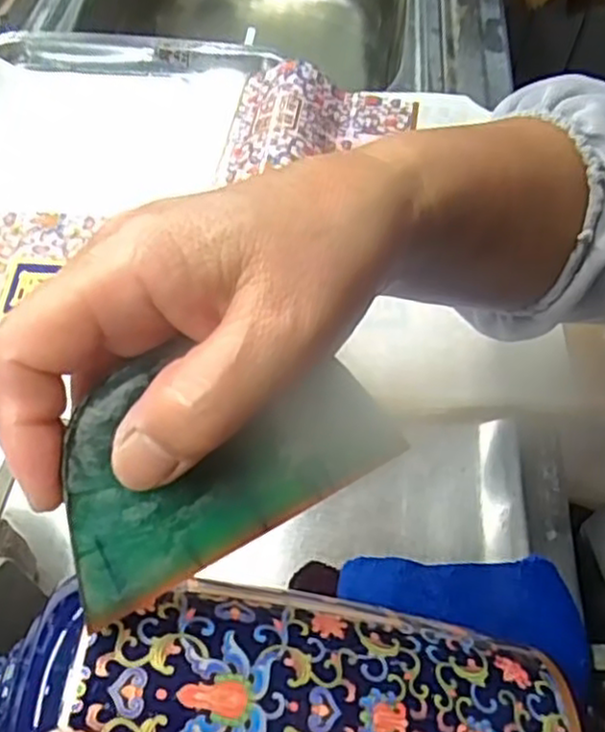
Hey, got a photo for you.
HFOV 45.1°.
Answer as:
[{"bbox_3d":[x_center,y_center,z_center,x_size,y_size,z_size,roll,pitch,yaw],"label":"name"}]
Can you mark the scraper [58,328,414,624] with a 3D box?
[{"bbox_3d":[-0.022,0.020,0.198,0.095,0.004,0.057,-26,94,-19],"label":"scraper"}]

